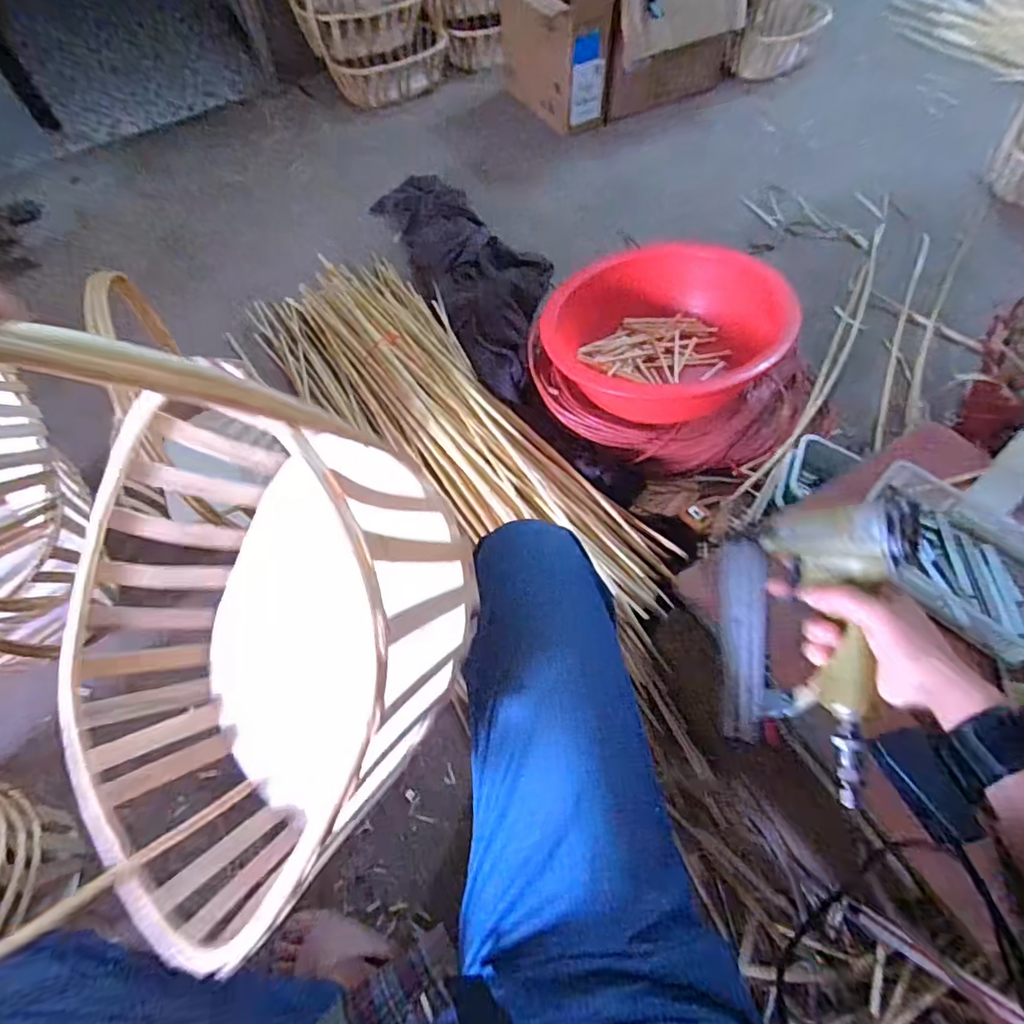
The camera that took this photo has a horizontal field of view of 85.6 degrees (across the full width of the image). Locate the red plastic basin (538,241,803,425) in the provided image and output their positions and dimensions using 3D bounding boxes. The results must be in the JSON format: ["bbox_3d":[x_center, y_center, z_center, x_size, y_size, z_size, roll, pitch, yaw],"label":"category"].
[{"bbox_3d":[0.289,-0.344,1.060,0.409,0.141,0.374,-1,59,2],"label":"red plastic basin"}]

